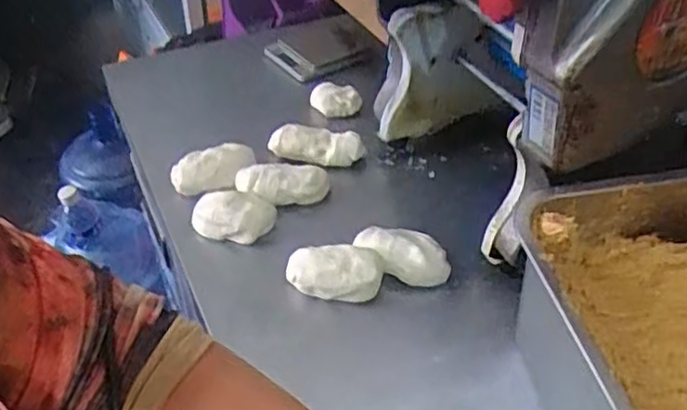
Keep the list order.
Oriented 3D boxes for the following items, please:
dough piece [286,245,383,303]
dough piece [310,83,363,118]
[{"bbox_3d":[-0.008,0.075,0.688,0.091,0.055,0.046,2,42,1],"label":"dough piece"},{"bbox_3d":[-0.010,-0.139,0.914,0.066,0.027,0.039,0,42,-1],"label":"dough piece"}]

